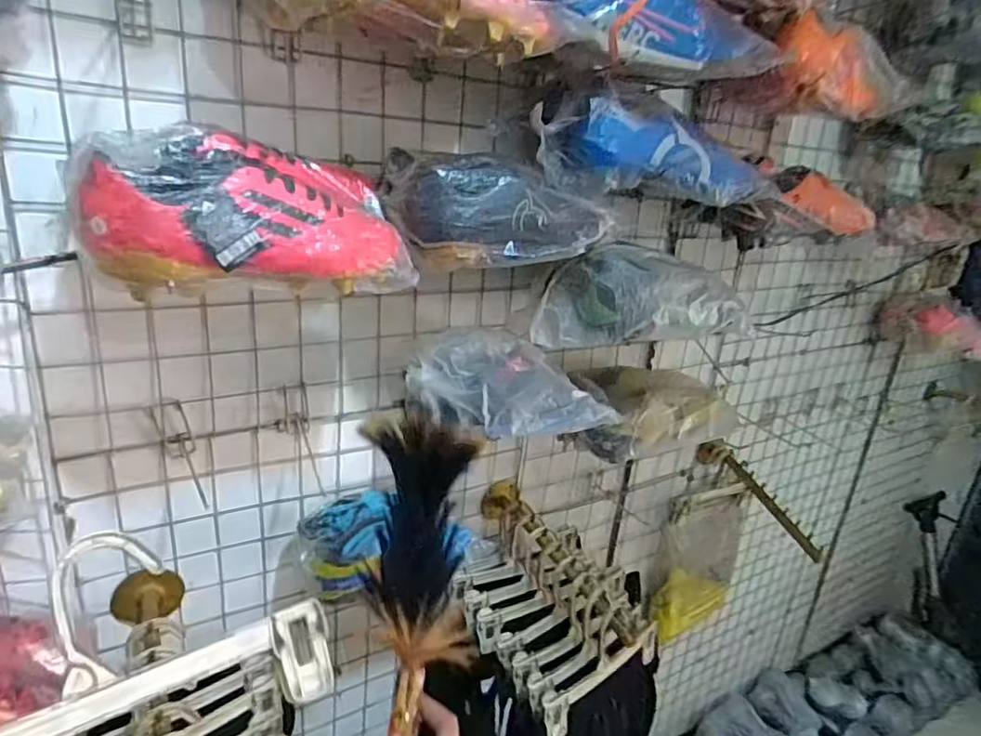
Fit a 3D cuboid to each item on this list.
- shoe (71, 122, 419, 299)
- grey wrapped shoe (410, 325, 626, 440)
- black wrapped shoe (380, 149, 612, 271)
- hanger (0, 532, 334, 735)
[{"bbox_3d":[-0.197,-0.130,0.514,0.248,0.114,0.112,-7,23,-34],"label":"shoe"},{"bbox_3d":[0.025,0.016,0.733,0.234,0.095,0.108,-5,22,-28],"label":"grey wrapped shoe"},{"bbox_3d":[0.008,-0.166,0.650,0.227,0.100,0.093,-5,22,-30],"label":"black wrapped shoe"},{"bbox_3d":[-0.216,0.169,0.363,0.238,0.136,0.014,-8,-11,-42],"label":"hanger"}]

